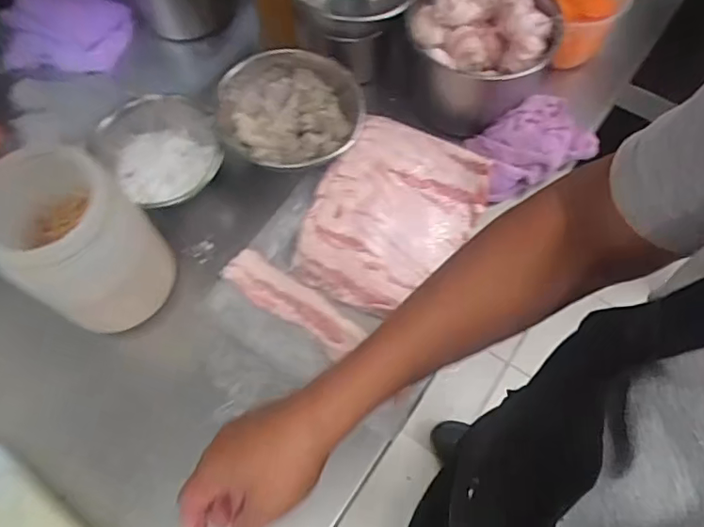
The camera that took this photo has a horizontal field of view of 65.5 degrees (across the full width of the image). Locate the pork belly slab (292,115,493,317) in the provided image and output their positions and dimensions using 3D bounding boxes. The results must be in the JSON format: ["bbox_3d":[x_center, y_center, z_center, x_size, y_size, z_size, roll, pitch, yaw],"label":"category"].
[{"bbox_3d":[0.043,-0.059,0.627,0.167,0.032,0.230,30,70,13],"label":"pork belly slab"}]

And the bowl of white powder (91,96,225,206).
[{"bbox_3d":[-0.214,-0.130,0.639,0.126,0.060,0.128,0,66,1],"label":"bowl of white powder"}]

